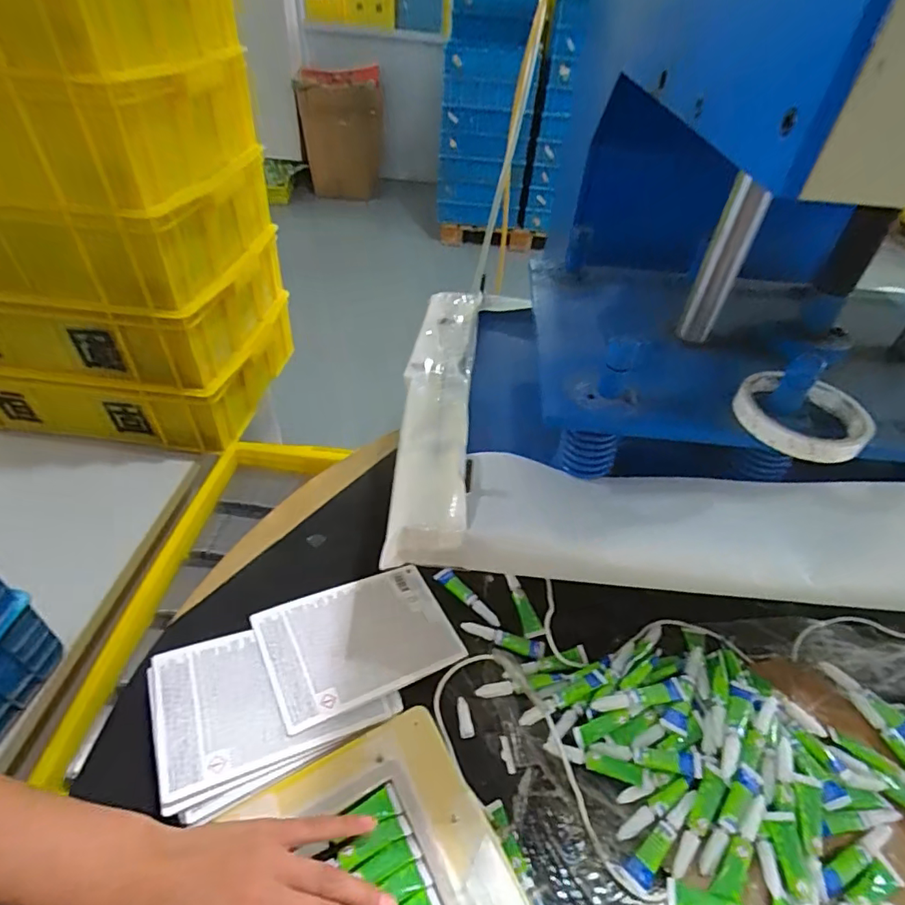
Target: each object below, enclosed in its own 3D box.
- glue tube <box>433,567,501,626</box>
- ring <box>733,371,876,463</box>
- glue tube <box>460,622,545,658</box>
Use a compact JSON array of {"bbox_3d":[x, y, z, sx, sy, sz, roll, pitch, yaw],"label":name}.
[{"bbox_3d":[0.015,0.145,0.525,0.079,0.012,0.016,32,50,26],"label":"glue tube"},{"bbox_3d":[0.265,-0.029,0.393,0.090,0.016,0.088,3,44,-2],"label":"ring"},{"bbox_3d":[0.048,0.176,0.488,0.079,0.012,0.018,11,44,6],"label":"glue tube"}]

